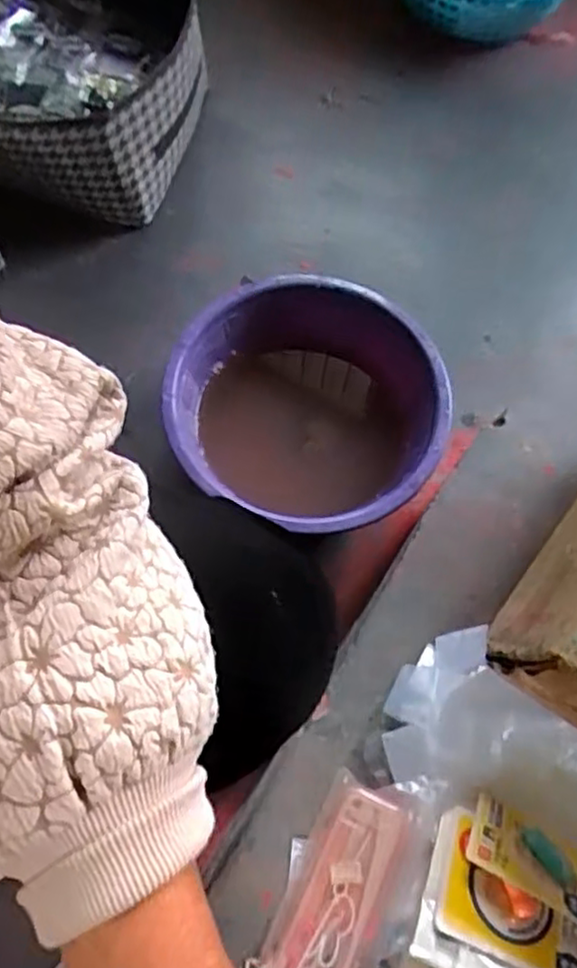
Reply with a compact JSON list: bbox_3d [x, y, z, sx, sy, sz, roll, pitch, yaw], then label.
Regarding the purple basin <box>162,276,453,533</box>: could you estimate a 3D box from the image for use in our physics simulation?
[{"bbox_3d":[0.031,-0.089,0.768,0.285,0.146,0.257,29,69,8],"label":"purple basin"}]

